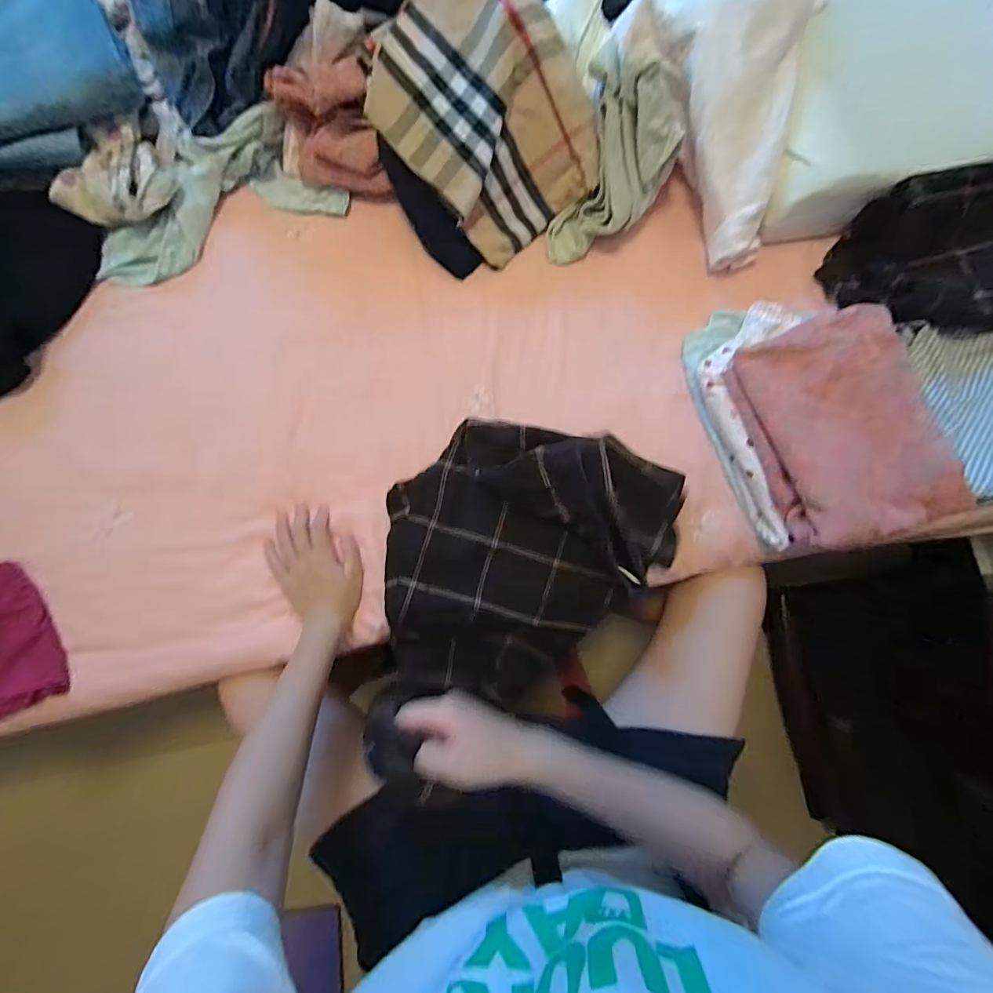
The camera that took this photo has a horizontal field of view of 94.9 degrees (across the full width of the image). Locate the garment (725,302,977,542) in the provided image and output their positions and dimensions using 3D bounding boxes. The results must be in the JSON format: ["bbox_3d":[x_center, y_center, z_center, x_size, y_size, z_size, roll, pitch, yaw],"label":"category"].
[{"bbox_3d":[0.367,-0.077,0.491,0.155,0.058,0.249,-16,81,-4],"label":"garment"}]

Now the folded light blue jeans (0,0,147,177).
[{"bbox_3d":[-0.627,-0.489,0.556,0.338,0.059,0.184,-24,82,-6],"label":"folded light blue jeans"}]

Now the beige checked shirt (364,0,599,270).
[{"bbox_3d":[-0.010,-0.465,0.567,0.278,0.160,0.210,41,82,5],"label":"beige checked shirt"}]

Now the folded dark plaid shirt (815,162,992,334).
[{"bbox_3d":[0.574,-0.302,0.574,0.261,0.087,0.193,-3,81,-2],"label":"folded dark plaid shirt"}]

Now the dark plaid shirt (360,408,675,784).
[{"bbox_3d":[0.040,0.101,0.530,0.329,0.131,0.353,3,80,-1],"label":"dark plaid shirt"}]

